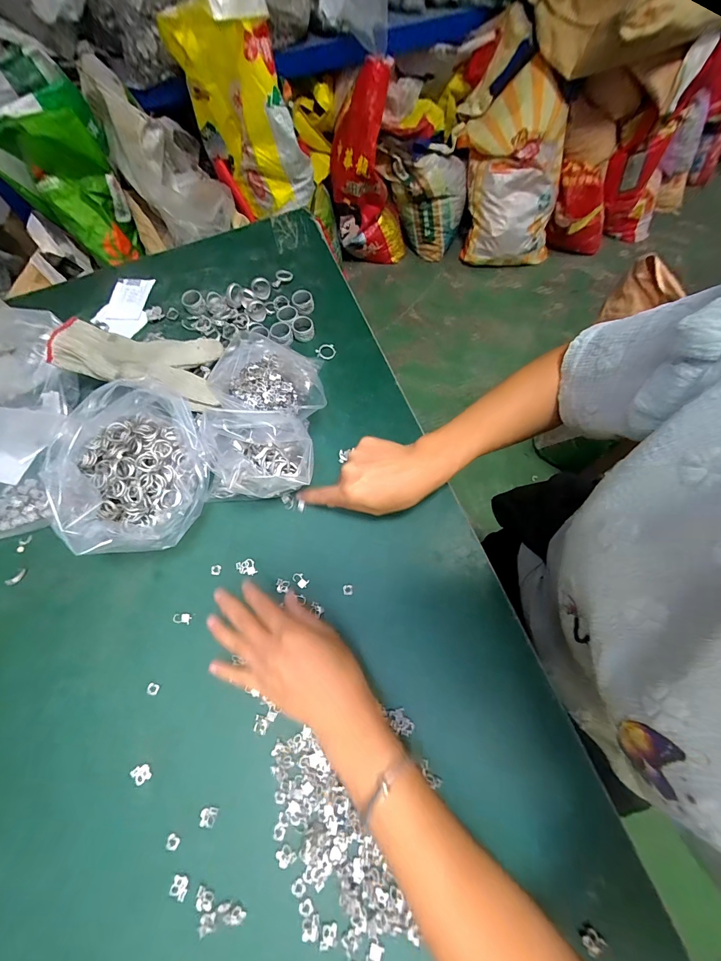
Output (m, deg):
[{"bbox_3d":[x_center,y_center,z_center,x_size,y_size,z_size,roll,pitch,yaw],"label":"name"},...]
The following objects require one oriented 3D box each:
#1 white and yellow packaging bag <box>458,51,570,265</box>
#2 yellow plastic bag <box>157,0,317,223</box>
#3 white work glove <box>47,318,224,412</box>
[{"bbox_3d":[0.591,-1.127,1.338,0.394,0.573,0.230,9,68,5],"label":"white and yellow packaging bag"},{"bbox_3d":[-0.332,-1.082,1.065,0.313,0.478,0.174,-17,69,-6],"label":"yellow plastic bag"},{"bbox_3d":[-0.264,-0.149,0.442,0.179,0.033,0.093,13,67,-10],"label":"white work glove"}]

